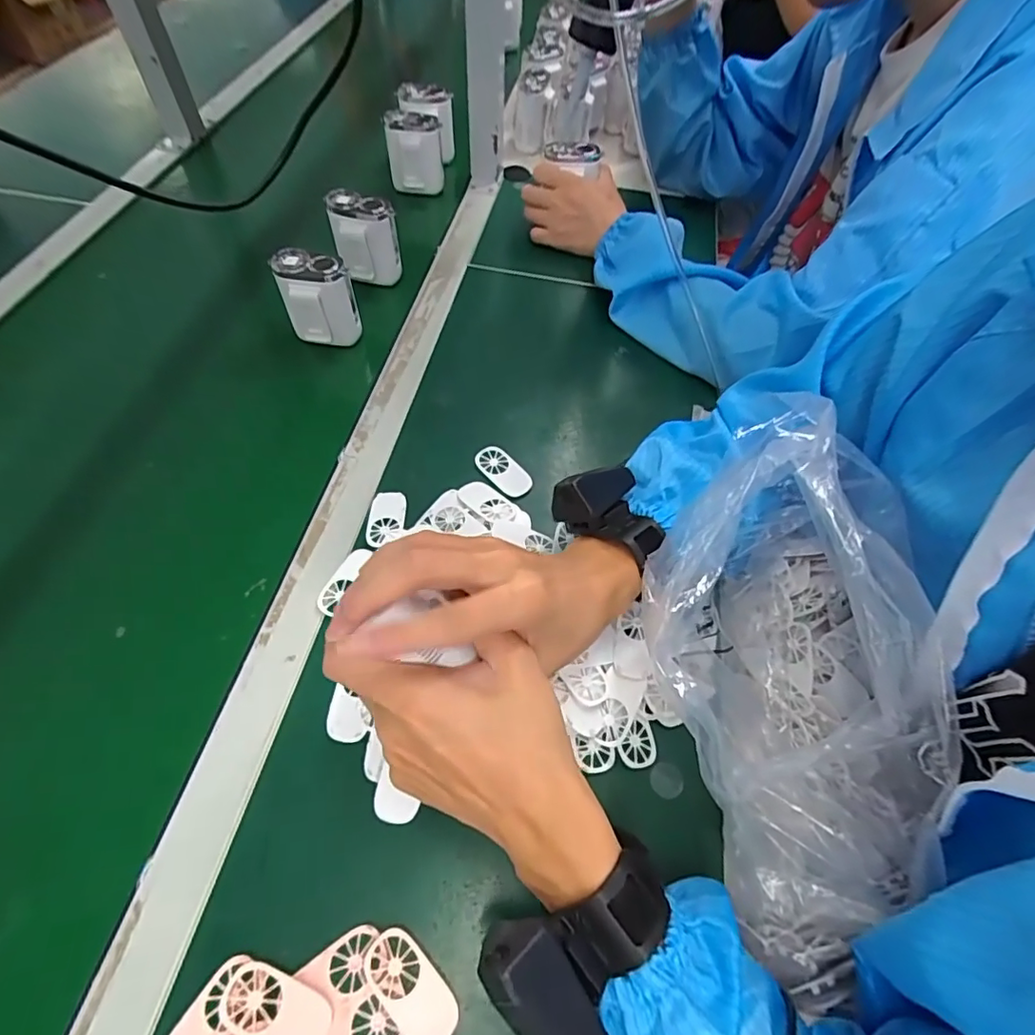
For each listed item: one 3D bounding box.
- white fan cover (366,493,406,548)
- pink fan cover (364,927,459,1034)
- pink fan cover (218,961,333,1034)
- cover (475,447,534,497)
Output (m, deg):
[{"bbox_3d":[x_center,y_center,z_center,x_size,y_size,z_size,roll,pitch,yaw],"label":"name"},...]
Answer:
[{"bbox_3d":[-0.108,0.000,0.442,0.031,0.004,0.052,1,57,-3],"label":"white fan cover"},{"bbox_3d":[-0.058,0.253,0.290,0.029,0.004,0.058,-38,67,-24],"label":"pink fan cover"},{"bbox_3d":[-0.126,0.256,0.279,0.058,0.004,0.030,15,58,7],"label":"pink fan cover"},{"bbox_3d":[-0.013,-0.042,0.477,0.028,0.004,0.059,-38,66,-24],"label":"cover"}]

